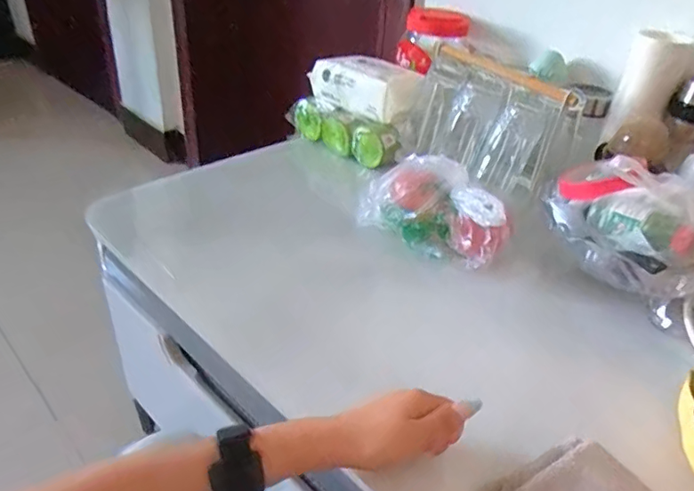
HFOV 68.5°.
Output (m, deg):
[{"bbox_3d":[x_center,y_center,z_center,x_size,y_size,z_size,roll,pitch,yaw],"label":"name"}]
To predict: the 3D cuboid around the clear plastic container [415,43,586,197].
[{"bbox_3d":[0.217,-0.190,0.771,0.130,0.142,0.219,-22,42,-35],"label":"clear plastic container"}]

